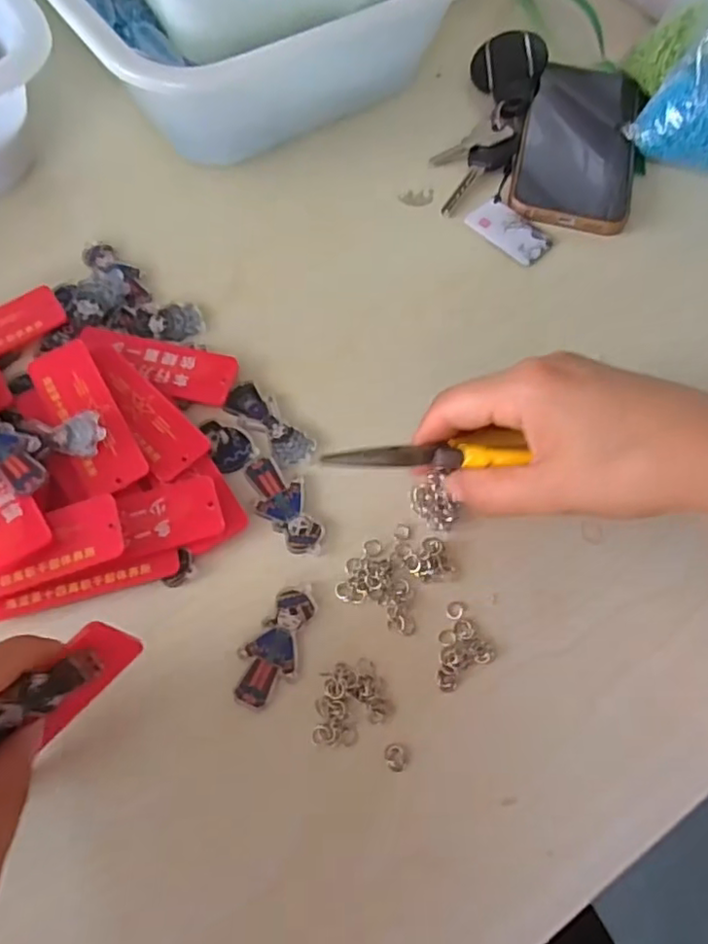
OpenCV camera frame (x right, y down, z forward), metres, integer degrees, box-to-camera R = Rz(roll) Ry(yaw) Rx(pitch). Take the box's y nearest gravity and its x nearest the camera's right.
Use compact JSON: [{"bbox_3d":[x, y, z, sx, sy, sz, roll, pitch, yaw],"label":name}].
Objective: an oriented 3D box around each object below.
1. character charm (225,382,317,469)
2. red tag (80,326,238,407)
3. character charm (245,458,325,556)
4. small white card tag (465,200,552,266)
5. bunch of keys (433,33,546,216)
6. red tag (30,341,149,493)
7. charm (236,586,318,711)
[{"bbox_3d":[-0.042,-0.024,0.308,0.021,0.004,0.053,-38,70,-19],"label":"character charm"},{"bbox_3d":[-0.101,-0.055,0.317,0.080,0.006,0.032,12,63,0],"label":"red tag"},{"bbox_3d":[-0.033,0.015,0.290,0.024,0.004,0.052,-20,66,-12],"label":"character charm"},{"bbox_3d":[0.095,-0.146,0.374,0.030,0.004,0.049,-40,71,-20],"label":"small white card tag"},{"bbox_3d":[0.087,-0.230,0.402,0.048,0.027,0.152,18,64,7],"label":"bunch of keys"},{"bbox_3d":[-0.128,-0.027,0.296,0.028,0.004,0.086,-28,68,-12],"label":"red tag"},{"bbox_3d":[-0.033,0.073,0.262,0.023,0.004,0.052,22,64,9],"label":"charm"}]

